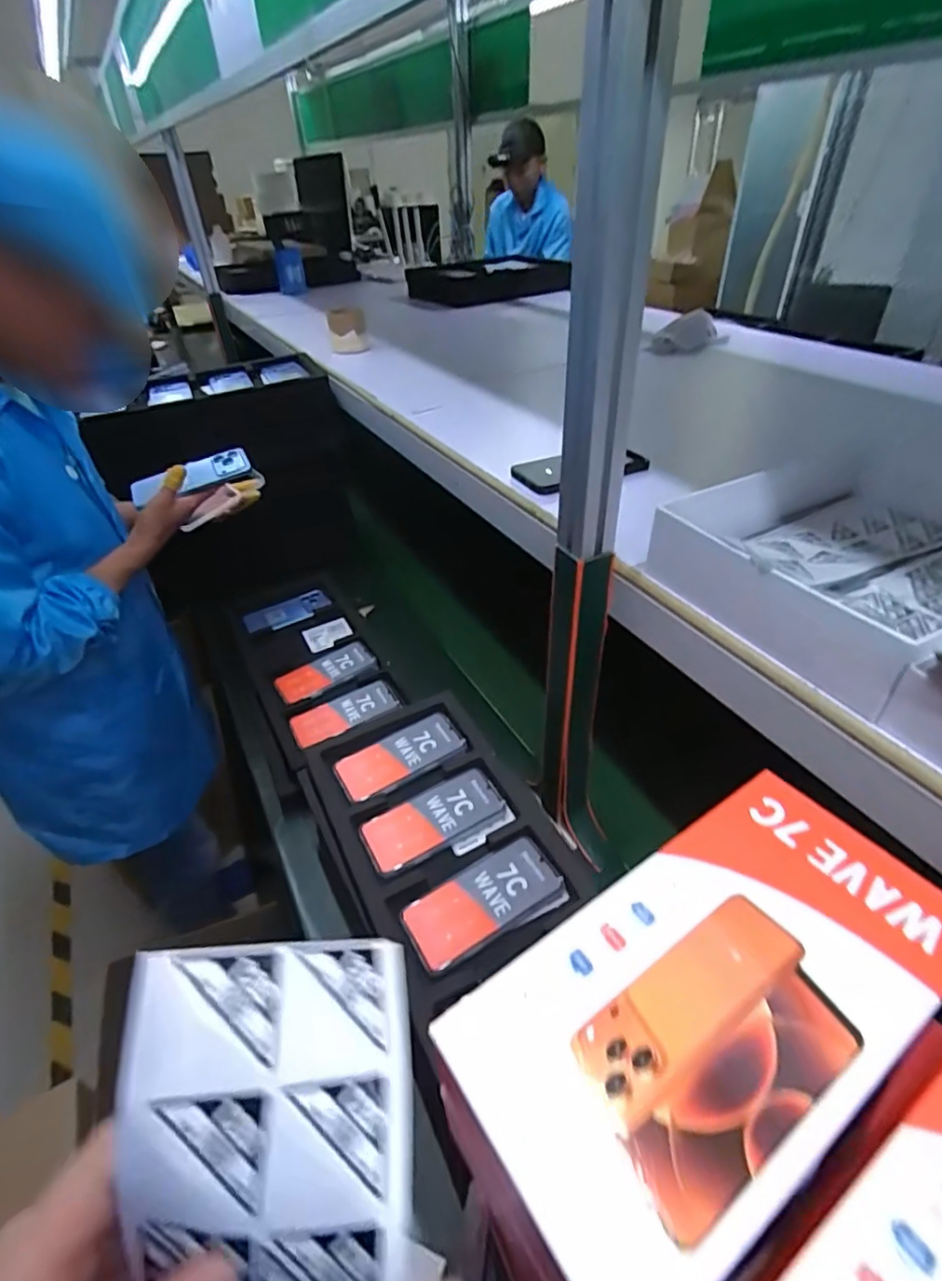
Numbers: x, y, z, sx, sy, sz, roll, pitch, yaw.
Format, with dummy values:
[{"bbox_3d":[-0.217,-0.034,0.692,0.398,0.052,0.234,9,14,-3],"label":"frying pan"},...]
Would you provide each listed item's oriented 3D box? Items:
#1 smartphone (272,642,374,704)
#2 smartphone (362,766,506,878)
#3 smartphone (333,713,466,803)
[{"bbox_3d":[-0.251,0.055,1.030,0.164,0.011,0.068,-26,46,-24],"label":"smartphone"},{"bbox_3d":[-0.046,0.215,0.712,0.164,0.011,0.071,-22,44,-20],"label":"smartphone"},{"bbox_3d":[-0.094,0.154,0.787,0.162,0.015,0.071,-22,44,-21],"label":"smartphone"}]

